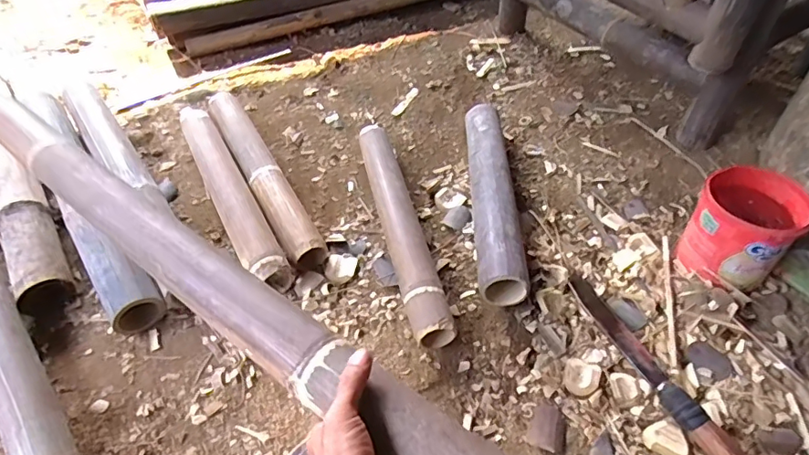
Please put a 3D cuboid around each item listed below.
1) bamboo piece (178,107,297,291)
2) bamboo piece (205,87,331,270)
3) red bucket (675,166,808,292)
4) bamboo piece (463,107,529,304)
[{"bbox_3d":[-0.320,-0.073,0.934,0.066,0.062,0.494,-23,53,-20],"label":"bamboo piece"},{"bbox_3d":[-0.268,-0.107,0.965,0.068,0.061,0.484,-23,54,-21],"label":"bamboo piece"},{"bbox_3d":[0.516,0.005,0.807,0.131,0.148,0.141,0,49,0],"label":"red bucket"},{"bbox_3d":[0.155,-0.081,0.909,0.079,0.062,0.482,1,49,0],"label":"bamboo piece"}]

